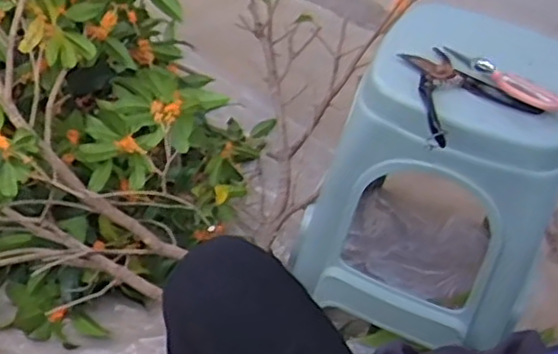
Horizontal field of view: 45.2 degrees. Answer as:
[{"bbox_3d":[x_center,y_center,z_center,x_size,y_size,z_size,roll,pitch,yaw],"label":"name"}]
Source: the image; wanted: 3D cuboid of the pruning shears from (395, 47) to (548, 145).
[{"bbox_3d":[0.203,-0.104,0.823,0.142,0.031,0.166,-19,50,-26],"label":"pruning shears"}]

